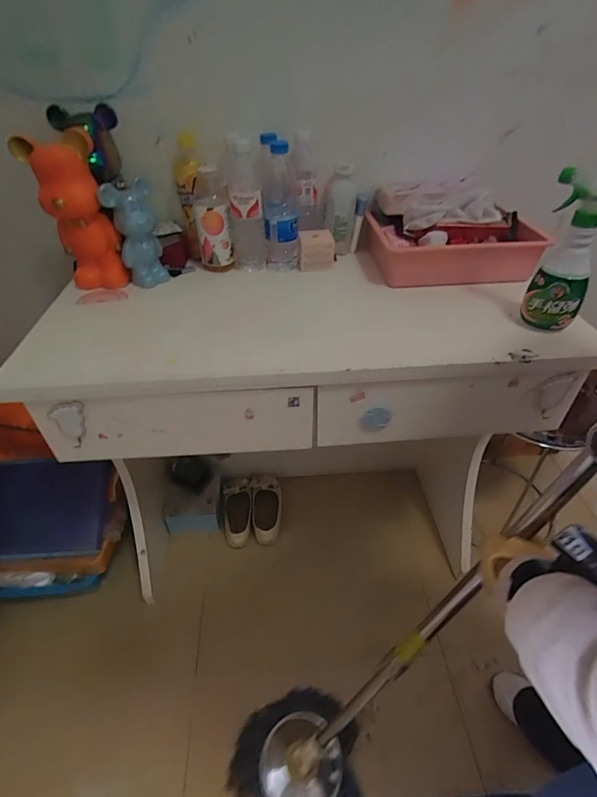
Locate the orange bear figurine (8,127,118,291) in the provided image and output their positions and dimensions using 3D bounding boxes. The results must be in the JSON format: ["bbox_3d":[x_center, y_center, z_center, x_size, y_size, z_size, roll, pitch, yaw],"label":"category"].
[{"bbox_3d":[-0.390,-0.324,0.715,0.111,0.236,0.084,-22,45,-22],"label":"orange bear figurine"}]

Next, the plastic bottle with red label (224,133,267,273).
[{"bbox_3d":[-0.105,-0.369,0.781,0.071,0.220,0.078,-8,42,-7],"label":"plastic bottle with red label"}]

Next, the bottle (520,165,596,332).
[{"bbox_3d":[0.394,-0.207,0.588,0.079,0.207,0.068,15,44,18],"label":"bottle"}]

